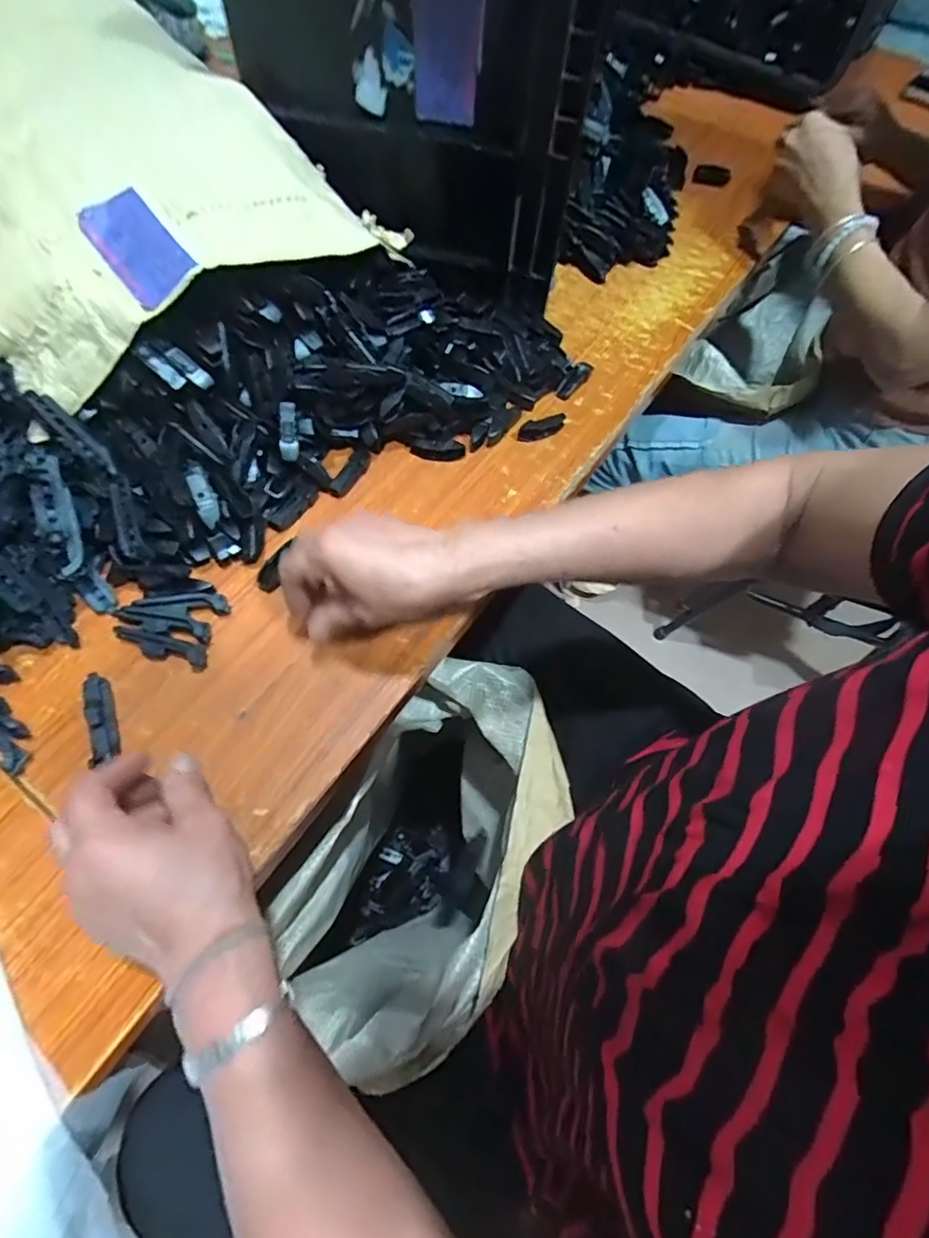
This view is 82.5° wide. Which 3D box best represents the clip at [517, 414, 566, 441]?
[{"bbox_3d":[0.079,-0.192,0.530,0.056,0.019,0.015,-25,68,-14],"label":"clip"}]

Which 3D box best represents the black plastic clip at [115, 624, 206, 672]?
[{"bbox_3d":[-0.234,0.020,0.405,0.075,0.017,0.018,16,65,5],"label":"black plastic clip"}]

